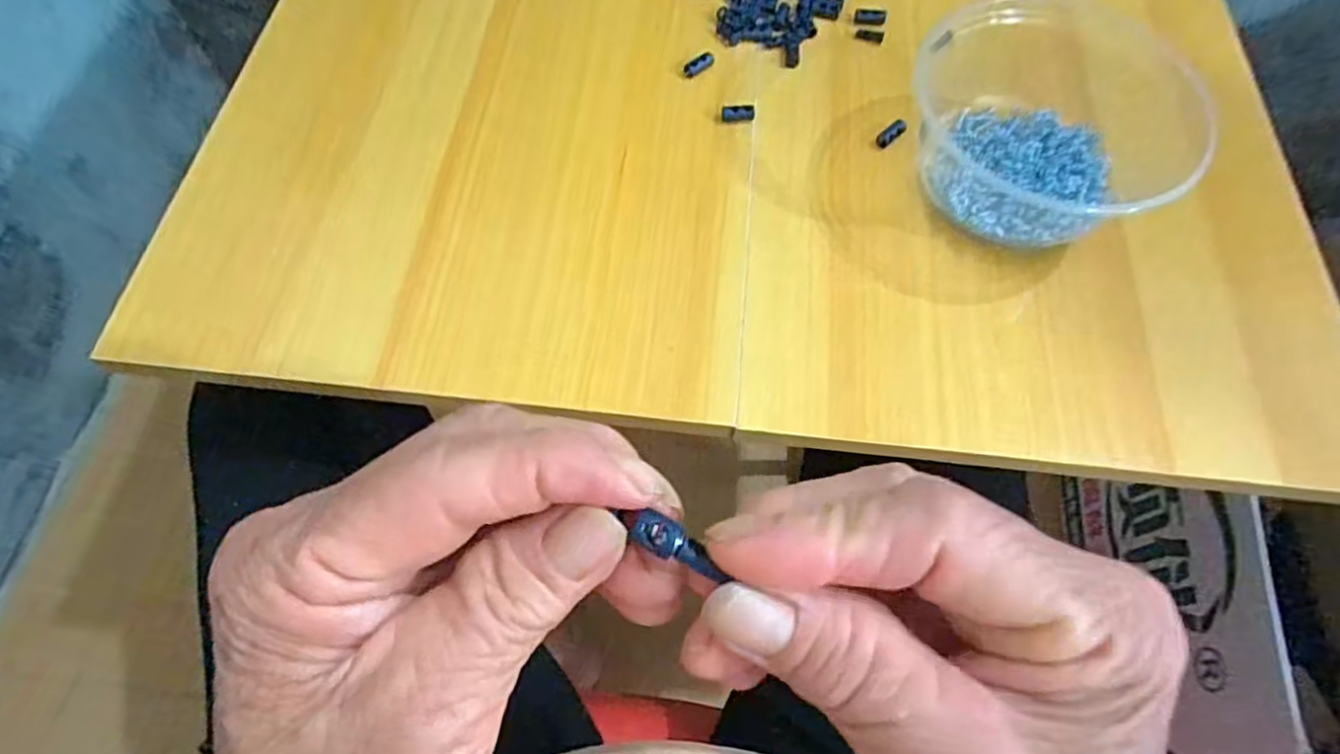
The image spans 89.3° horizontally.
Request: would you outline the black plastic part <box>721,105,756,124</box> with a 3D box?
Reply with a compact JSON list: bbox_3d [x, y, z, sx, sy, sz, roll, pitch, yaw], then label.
[{"bbox_3d":[0.039,-0.148,0.382,0.019,0.007,0.007,-4,65,-4],"label":"black plastic part"}]

